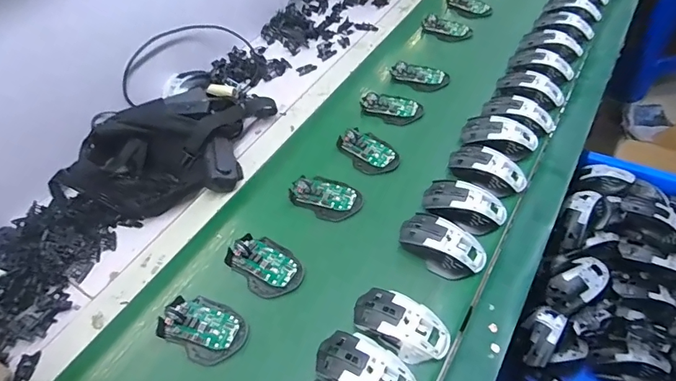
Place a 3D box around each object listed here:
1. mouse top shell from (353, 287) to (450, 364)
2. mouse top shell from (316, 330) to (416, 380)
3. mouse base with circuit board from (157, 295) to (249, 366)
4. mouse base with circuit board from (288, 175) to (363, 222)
[{"bbox_3d":[0.074,0.161,0.501,0.114,0.031,0.062,22,55,23],"label":"mouse top shell"},{"bbox_3d":[0.029,0.201,0.469,0.117,0.031,0.060,24,56,24],"label":"mouse top shell"},{"bbox_3d":[-0.174,0.173,0.536,0.111,0.025,0.073,22,55,23],"label":"mouse base with circuit board"},{"bbox_3d":[-0.017,0.007,0.661,0.111,0.027,0.071,21,55,22],"label":"mouse base with circuit board"}]

